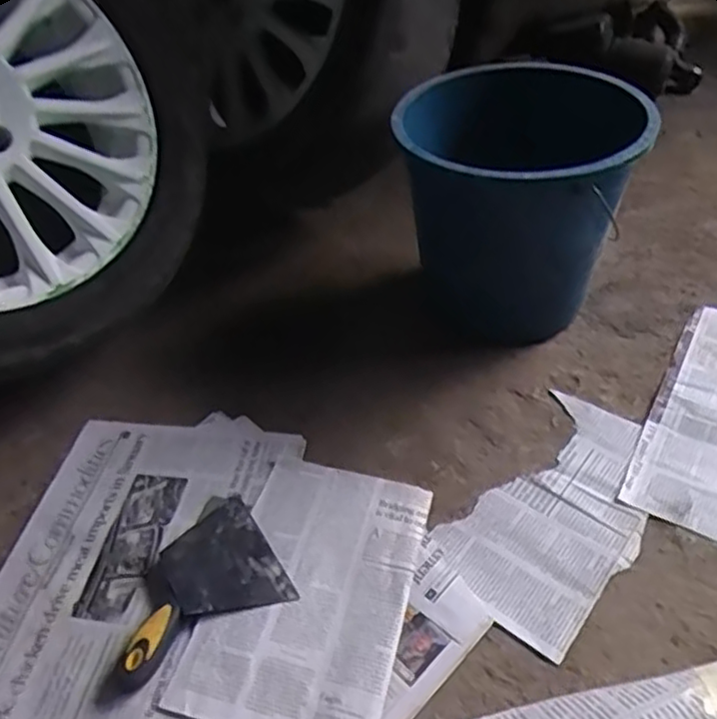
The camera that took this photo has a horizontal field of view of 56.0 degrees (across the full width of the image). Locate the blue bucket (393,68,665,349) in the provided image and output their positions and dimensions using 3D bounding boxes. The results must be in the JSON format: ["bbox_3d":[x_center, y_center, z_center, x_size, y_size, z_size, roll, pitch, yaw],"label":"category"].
[{"bbox_3d":[0.190,-0.183,0.857,0.281,0.281,0.270,0,45,3],"label":"blue bucket"}]

